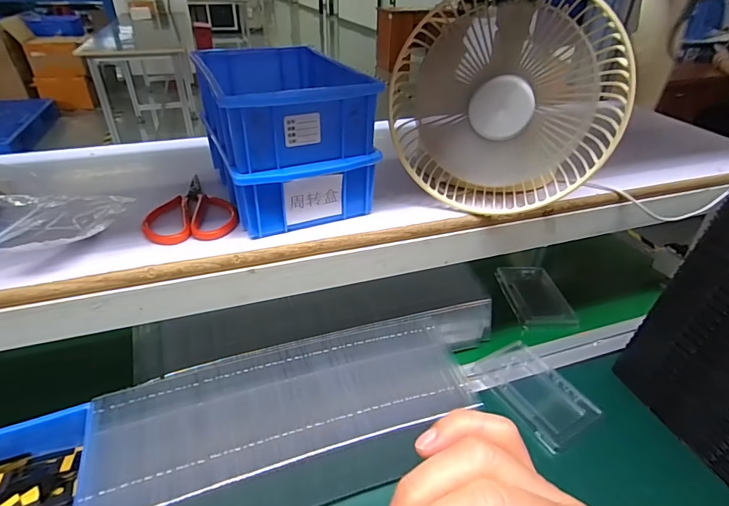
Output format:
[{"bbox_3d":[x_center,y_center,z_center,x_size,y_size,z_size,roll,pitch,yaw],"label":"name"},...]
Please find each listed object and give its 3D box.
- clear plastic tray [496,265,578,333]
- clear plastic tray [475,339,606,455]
[{"bbox_3d":[0.263,0.065,0.661,0.085,0.022,0.127,-3,34,-6],"label":"clear plastic tray"},{"bbox_3d":[0.209,0.169,0.523,0.087,0.014,0.134,-16,38,-24],"label":"clear plastic tray"}]

